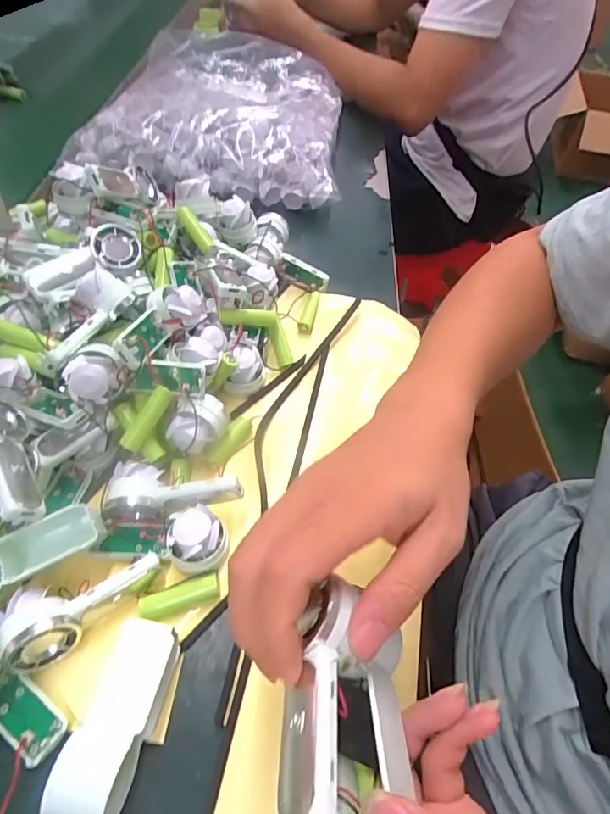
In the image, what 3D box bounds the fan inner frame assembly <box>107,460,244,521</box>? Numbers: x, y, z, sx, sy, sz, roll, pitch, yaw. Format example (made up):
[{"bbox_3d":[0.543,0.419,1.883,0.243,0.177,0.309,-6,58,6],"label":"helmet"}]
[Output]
[{"bbox_3d":[-0.090,0.057,0.327,0.090,0.038,0.034,1,52,-4],"label":"fan inner frame assembly"}]

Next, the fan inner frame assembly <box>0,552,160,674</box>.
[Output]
[{"bbox_3d":[-0.133,0.120,0.285,0.091,0.030,0.038,-19,56,-18],"label":"fan inner frame assembly"}]

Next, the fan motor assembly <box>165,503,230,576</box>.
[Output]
[{"bbox_3d":[-0.071,0.087,0.314,0.037,0.027,0.036,0,52,-4],"label":"fan motor assembly"}]

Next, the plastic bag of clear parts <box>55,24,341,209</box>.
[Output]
[{"bbox_3d":[-0.109,-0.396,0.633,0.310,0.081,0.299,5,52,-1],"label":"plastic bag of clear parts"}]

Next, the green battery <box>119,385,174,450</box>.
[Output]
[{"bbox_3d":[-0.111,0.008,0.333,0.011,0.011,0.050,30,83,17],"label":"green battery"}]

